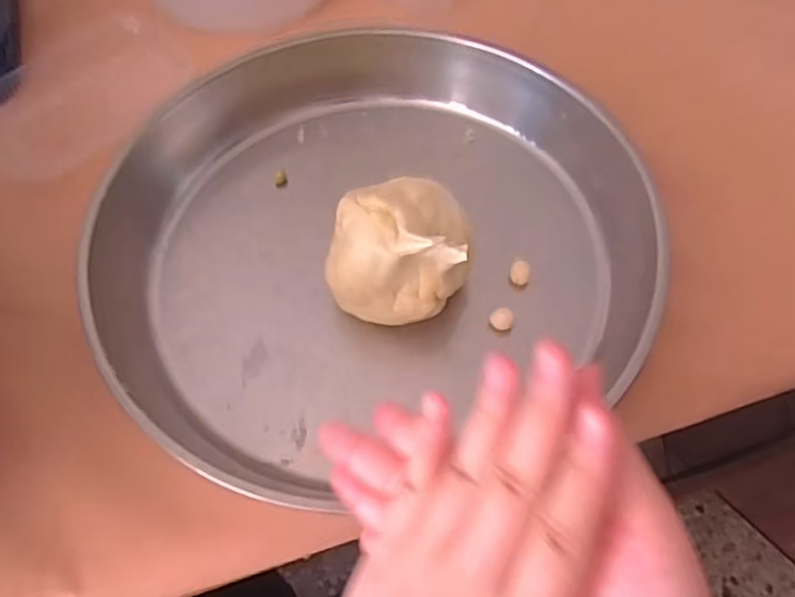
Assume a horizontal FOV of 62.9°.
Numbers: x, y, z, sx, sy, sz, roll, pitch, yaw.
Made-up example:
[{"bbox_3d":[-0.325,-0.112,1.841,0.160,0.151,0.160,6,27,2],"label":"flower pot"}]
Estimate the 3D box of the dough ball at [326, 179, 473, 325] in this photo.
[{"bbox_3d":[0.002,-0.027,0.414,0.081,0.082,0.076,-1,59,1],"label":"dough ball"}]

